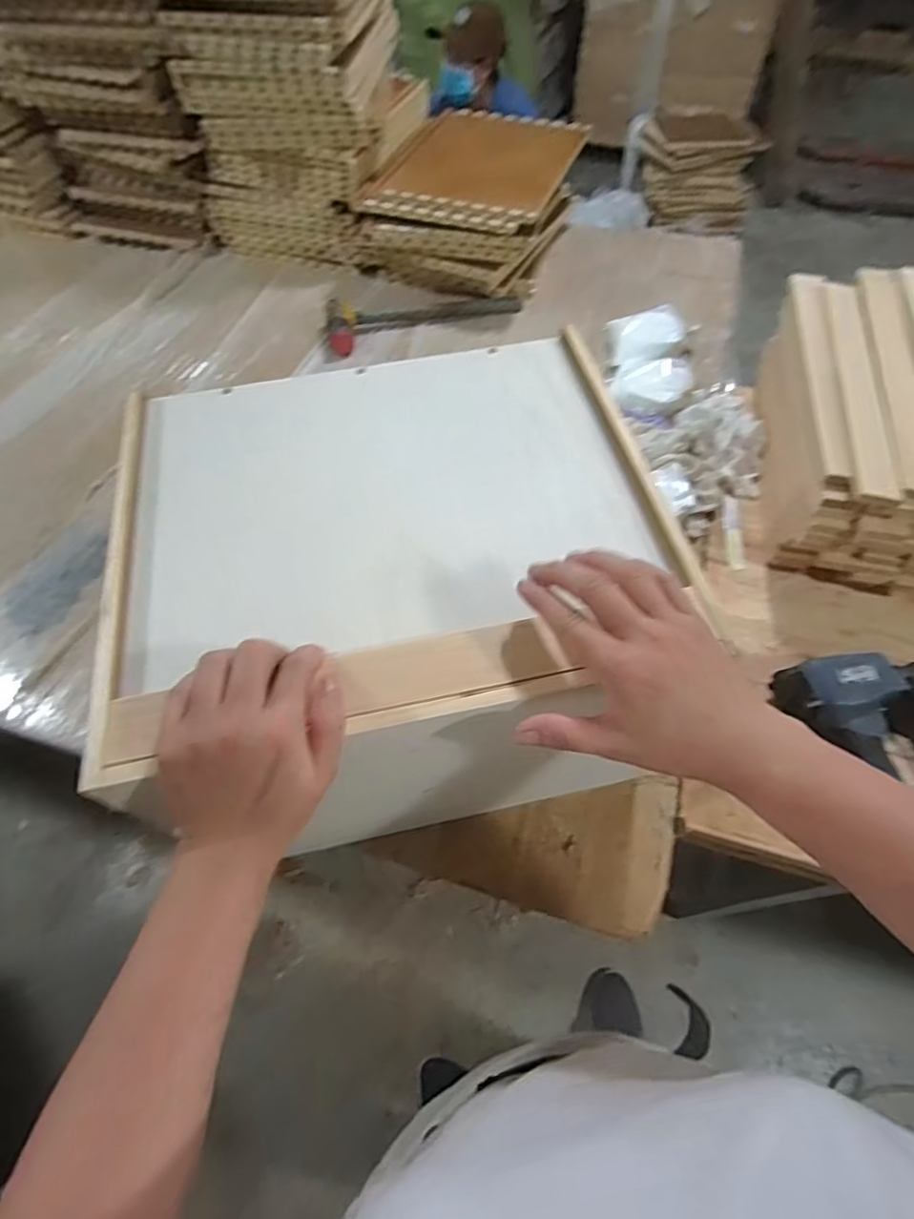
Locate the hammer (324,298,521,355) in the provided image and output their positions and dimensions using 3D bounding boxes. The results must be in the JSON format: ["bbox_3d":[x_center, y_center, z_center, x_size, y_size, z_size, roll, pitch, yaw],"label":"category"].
[{"bbox_3d":[-0.055,-0.500,0.981,0.336,0.040,0.079,-16,61,-8],"label":"hammer"}]

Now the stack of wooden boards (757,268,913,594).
[{"bbox_3d":[0.491,-0.227,0.722,0.174,0.172,0.397,10,61,7],"label":"stack of wooden boards"}]

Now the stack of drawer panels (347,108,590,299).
[{"bbox_3d":[0.018,-0.701,1.019,0.321,0.147,0.360,21,63,13],"label":"stack of drawer panels"}]

